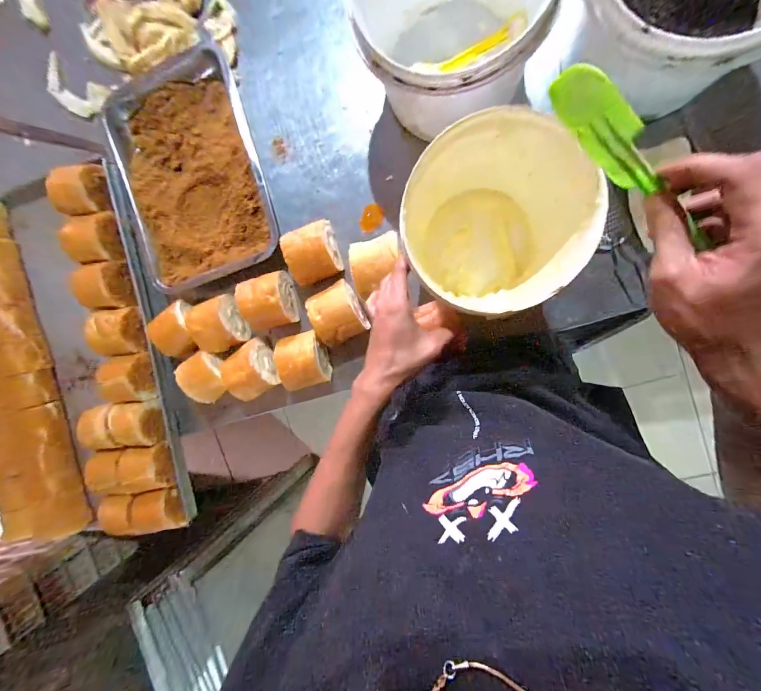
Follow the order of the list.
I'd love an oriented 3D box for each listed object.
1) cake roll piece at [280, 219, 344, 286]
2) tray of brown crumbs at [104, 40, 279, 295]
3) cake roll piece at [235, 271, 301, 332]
[{"bbox_3d":[-0.107,-0.146,0.530,0.075,0.073,0.086,-14,94,10],"label":"cake roll piece"},{"bbox_3d":[-0.326,-0.288,0.552,0.263,0.039,0.369,-17,93,13],"label":"tray of brown crumbs"},{"bbox_3d":[-0.190,-0.070,0.548,0.082,0.065,0.086,-14,94,10],"label":"cake roll piece"}]

